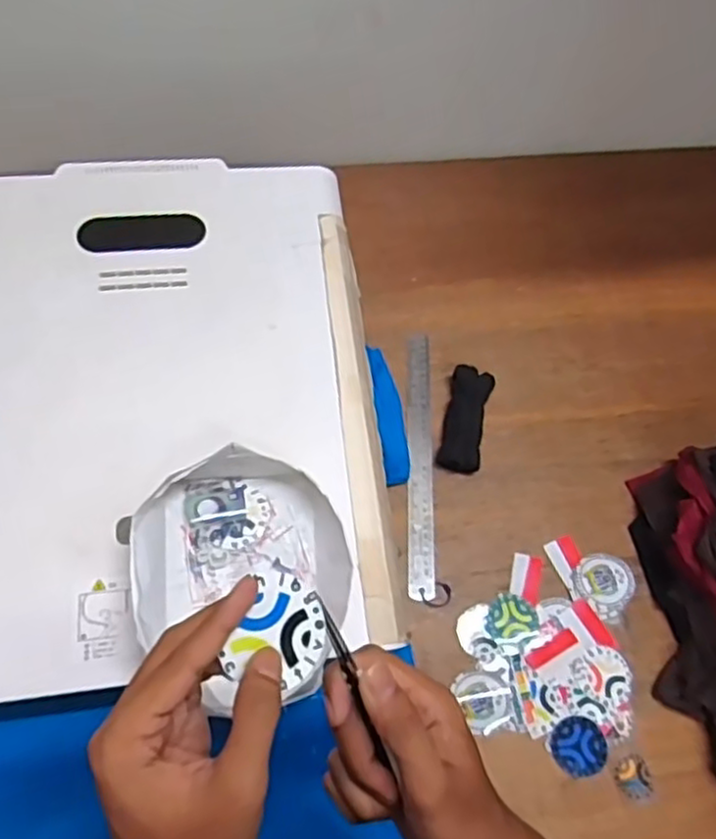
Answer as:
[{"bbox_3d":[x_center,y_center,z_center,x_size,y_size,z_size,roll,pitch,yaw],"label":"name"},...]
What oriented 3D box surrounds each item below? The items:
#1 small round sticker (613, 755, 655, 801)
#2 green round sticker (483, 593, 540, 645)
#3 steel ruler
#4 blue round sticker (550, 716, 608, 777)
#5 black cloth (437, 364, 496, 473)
[{"bbox_3d":[0.272,0.352,0.688,0.036,0.004,0.038,1,65,-2],"label":"small round sticker"},{"bbox_3d":[0.161,0.209,0.743,0.054,0.004,0.046,-17,67,-10],"label":"green round sticker"},{"bbox_3d":[0.071,0.043,0.811,0.028,0.007,0.321,2,65,-2],"label":"steel ruler"},{"bbox_3d":[0.220,0.325,0.695,0.055,0.004,0.053,1,72,-4],"label":"blue round sticker"},{"bbox_3d":[0.127,0.000,0.820,0.047,0.027,0.123,13,66,3],"label":"black cloth"}]

